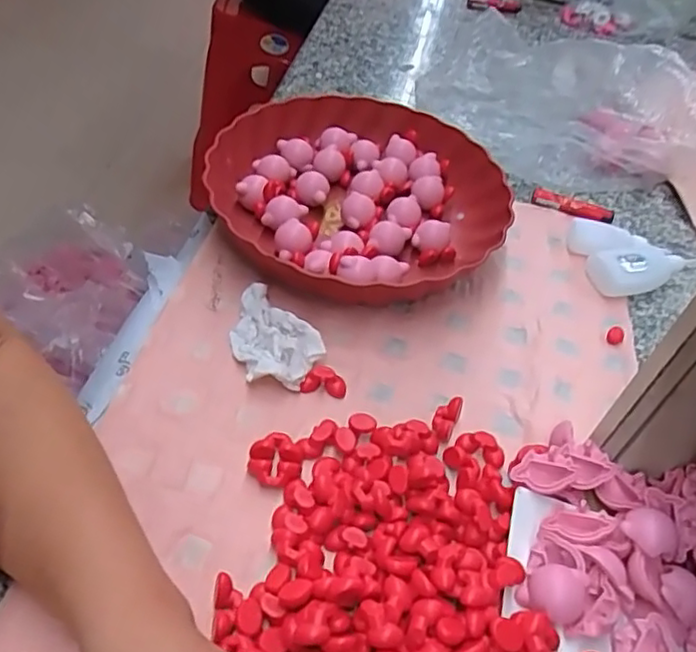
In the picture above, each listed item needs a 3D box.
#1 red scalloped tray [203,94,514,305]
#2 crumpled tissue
[{"bbox_3d":[0.012,-0.106,0.537,0.232,0.054,0.237,-21,55,-25],"label":"red scalloped tray"},{"bbox_3d":[-0.056,0.007,0.439,0.050,0.022,0.084,-25,57,-27],"label":"crumpled tissue"}]

